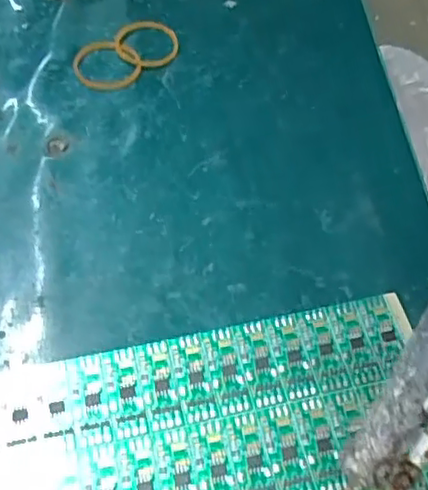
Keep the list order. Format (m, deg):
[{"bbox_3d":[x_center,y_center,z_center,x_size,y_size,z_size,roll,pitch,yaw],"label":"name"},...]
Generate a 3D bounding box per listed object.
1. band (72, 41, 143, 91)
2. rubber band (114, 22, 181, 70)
[{"bbox_3d":[-0.053,-0.088,0.313,0.033,0.004,0.031,0,56,0],"label":"band"},{"bbox_3d":[-0.033,-0.101,0.324,0.031,0.004,0.034,-12,57,-9],"label":"rubber band"}]

